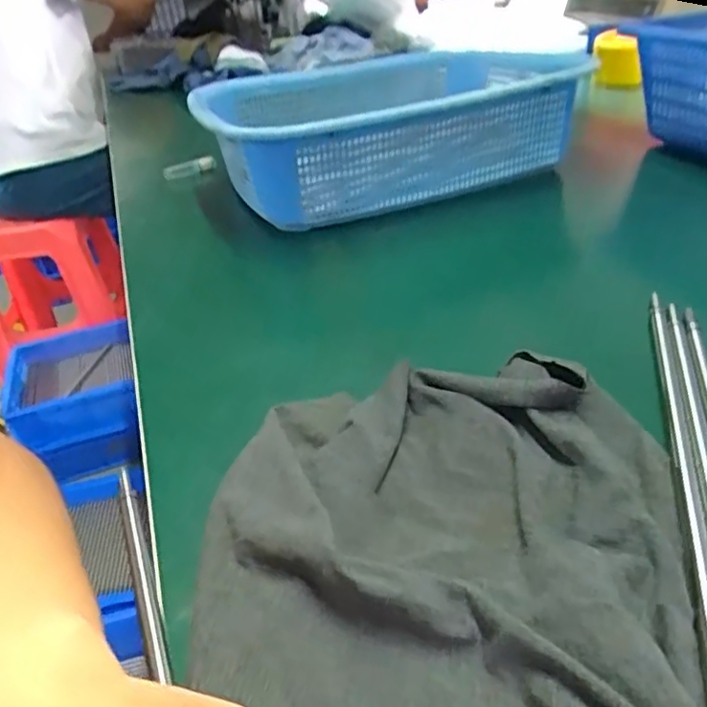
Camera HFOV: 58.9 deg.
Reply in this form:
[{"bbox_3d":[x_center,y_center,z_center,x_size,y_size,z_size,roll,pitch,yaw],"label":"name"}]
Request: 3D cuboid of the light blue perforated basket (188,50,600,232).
[{"bbox_3d":[0.025,-0.193,0.559,0.302,0.104,0.210,-11,34,-6],"label":"light blue perforated basket"}]

